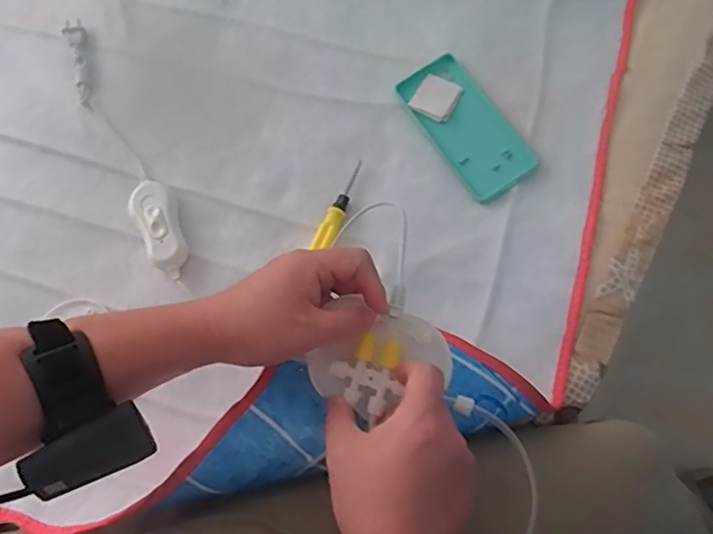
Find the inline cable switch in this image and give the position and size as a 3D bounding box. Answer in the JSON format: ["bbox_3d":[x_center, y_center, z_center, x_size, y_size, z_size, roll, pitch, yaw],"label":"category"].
[{"bbox_3d":[-0.193,-0.036,0.569,0.042,0.026,0.104,-22,74,-4],"label":"inline cable switch"}]

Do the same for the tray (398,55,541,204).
[{"bbox_3d":[0.112,-0.144,0.592,0.073,0.011,0.157,-32,75,-7],"label":"tray"}]

